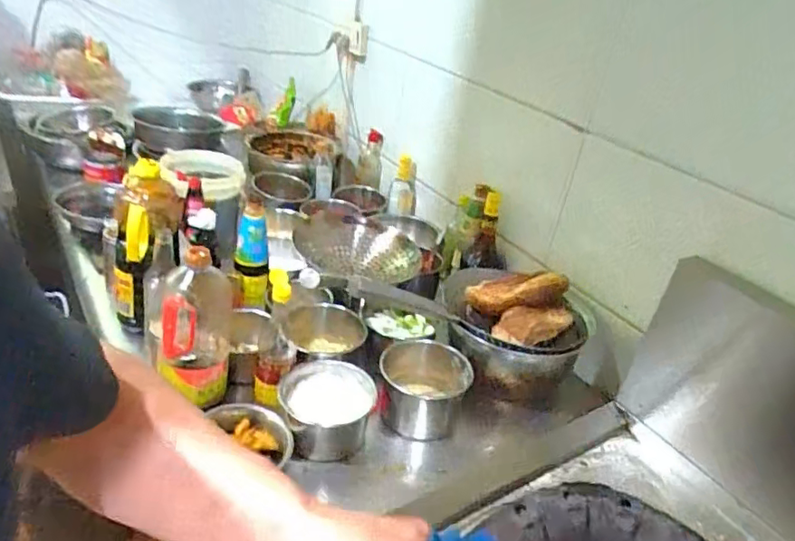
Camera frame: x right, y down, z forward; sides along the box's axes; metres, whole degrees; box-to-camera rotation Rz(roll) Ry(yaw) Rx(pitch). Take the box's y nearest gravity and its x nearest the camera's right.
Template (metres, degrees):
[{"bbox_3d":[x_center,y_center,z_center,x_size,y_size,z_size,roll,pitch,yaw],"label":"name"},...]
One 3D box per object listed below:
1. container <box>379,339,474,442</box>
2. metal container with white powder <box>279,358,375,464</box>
[{"bbox_3d":[0.043,0.214,0.987,0.159,0.113,0.143,8,32,-2],"label":"container"},{"bbox_3d":[-0.107,0.230,0.911,0.151,0.094,0.144,7,32,-4],"label":"metal container with white powder"}]

